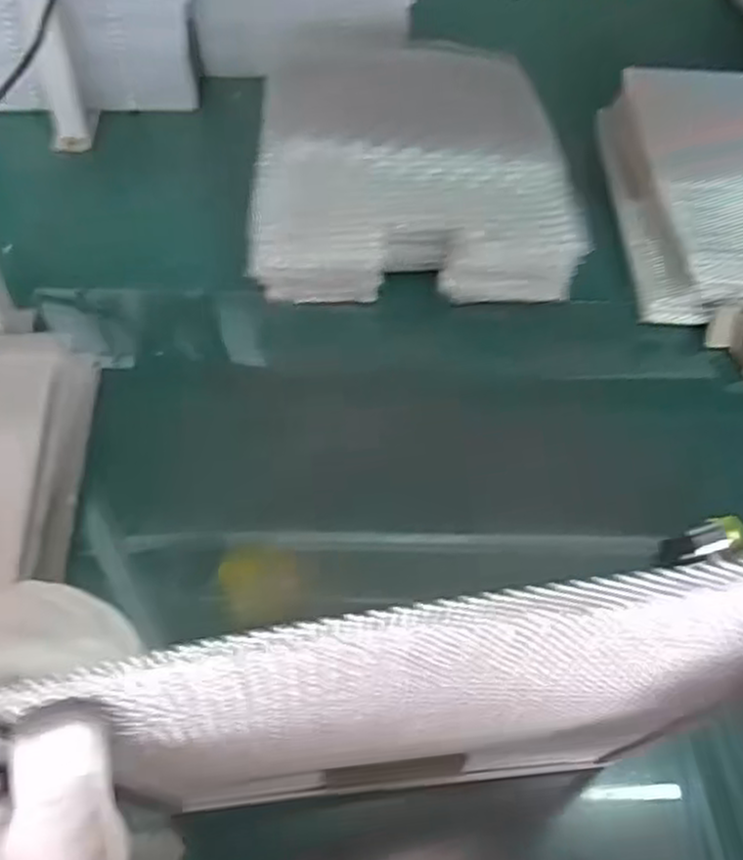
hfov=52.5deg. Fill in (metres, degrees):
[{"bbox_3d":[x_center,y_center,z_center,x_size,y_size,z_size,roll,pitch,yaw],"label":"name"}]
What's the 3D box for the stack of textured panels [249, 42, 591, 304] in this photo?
[{"bbox_3d":[0.038,-0.248,0.733,0.285,0.113,0.267,1,53,-3],"label":"stack of textured panels"}]

